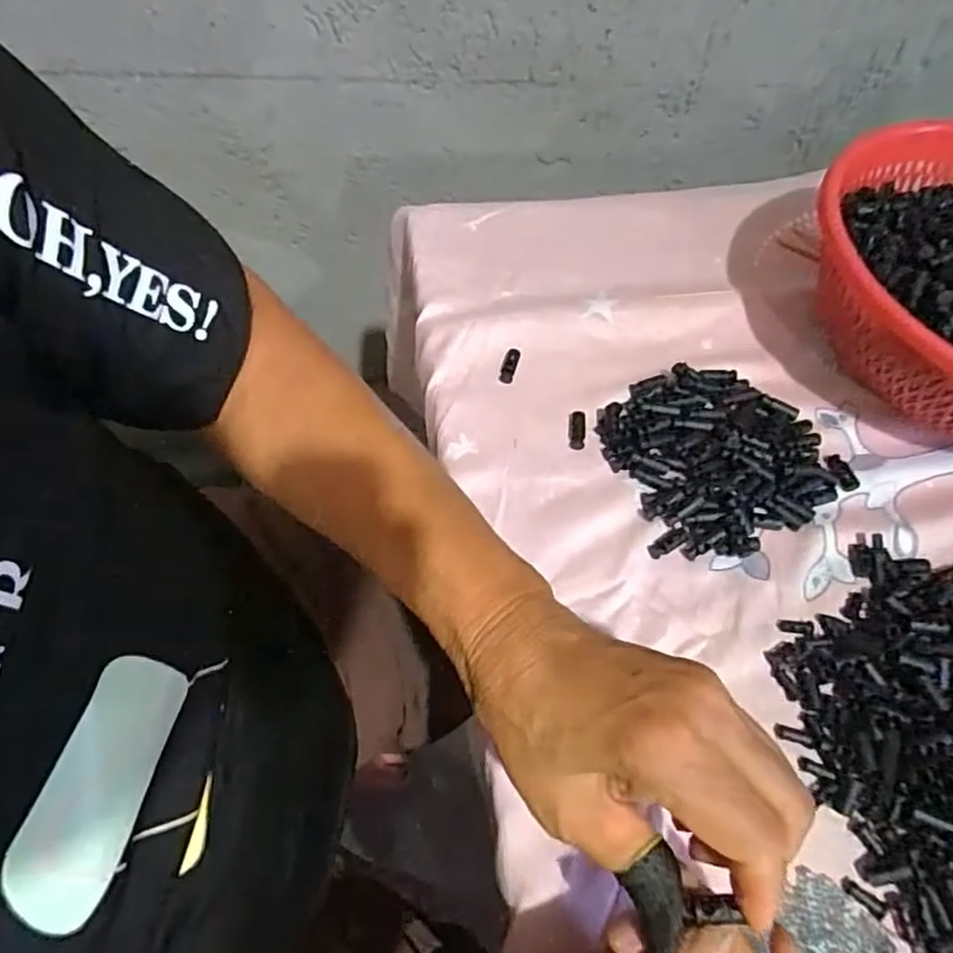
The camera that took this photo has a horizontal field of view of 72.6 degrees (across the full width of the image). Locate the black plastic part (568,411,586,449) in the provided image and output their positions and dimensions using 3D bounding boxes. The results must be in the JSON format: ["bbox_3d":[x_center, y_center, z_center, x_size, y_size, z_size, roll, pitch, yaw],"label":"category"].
[{"bbox_3d":[0.064,-0.030,0.413,0.011,0.007,0.026,6,59,0],"label":"black plastic part"}]

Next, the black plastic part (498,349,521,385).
[{"bbox_3d":[0.022,-0.075,0.438,0.011,0.006,0.027,18,60,7],"label":"black plastic part"}]

